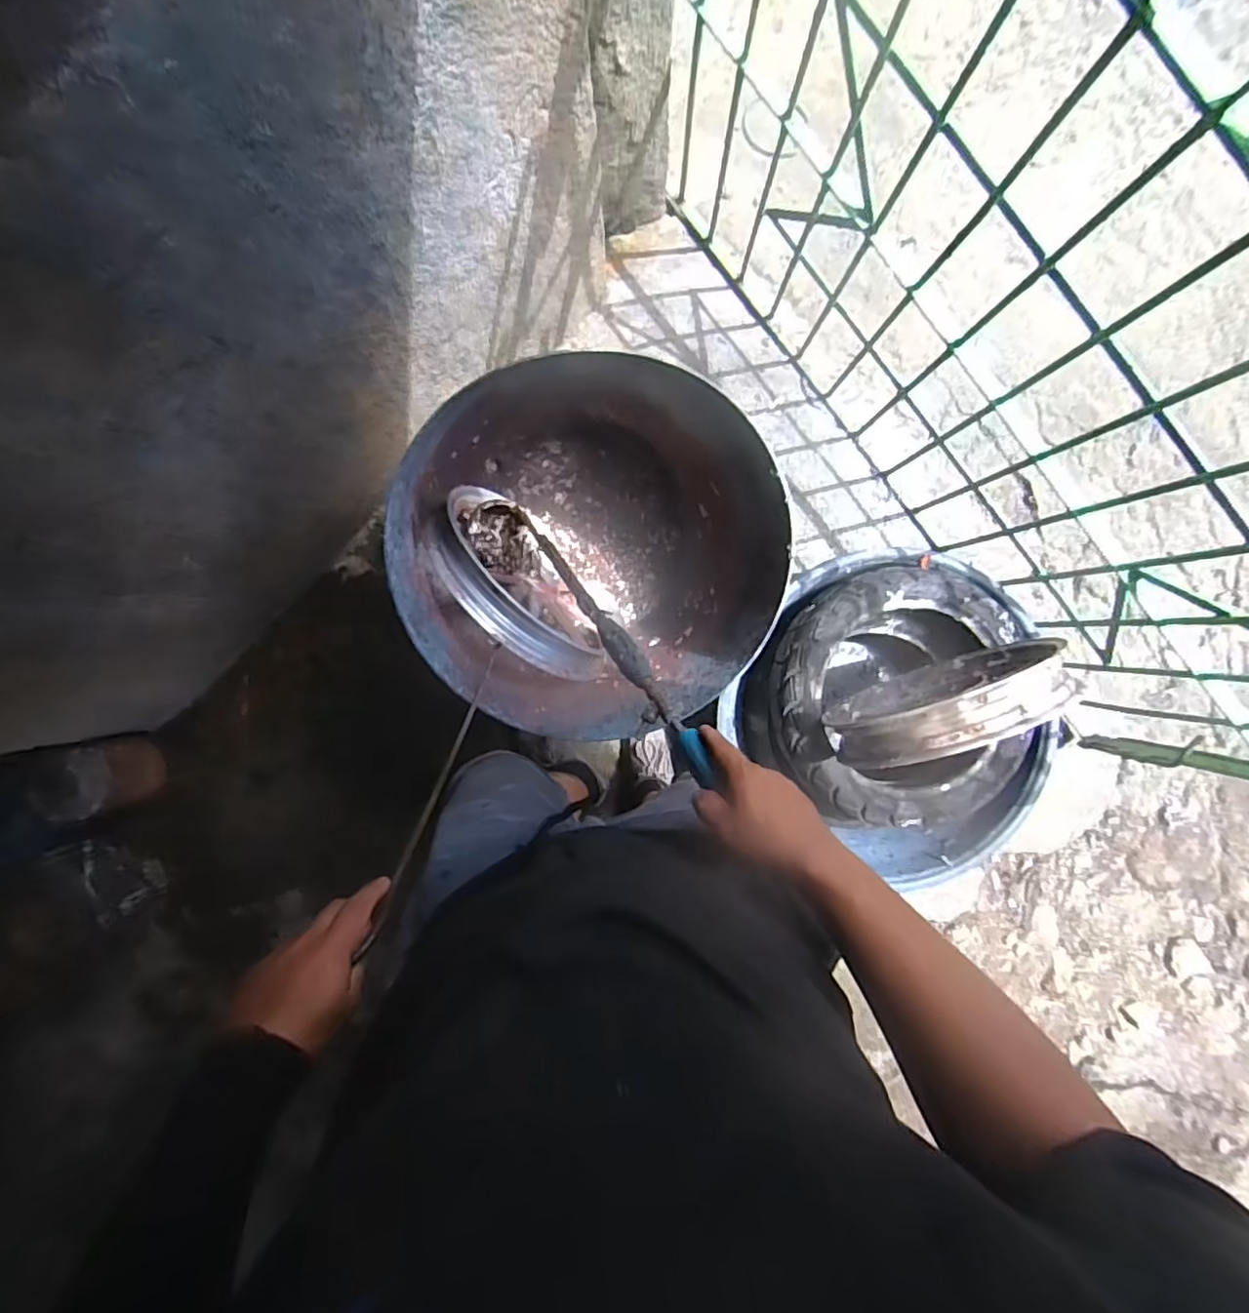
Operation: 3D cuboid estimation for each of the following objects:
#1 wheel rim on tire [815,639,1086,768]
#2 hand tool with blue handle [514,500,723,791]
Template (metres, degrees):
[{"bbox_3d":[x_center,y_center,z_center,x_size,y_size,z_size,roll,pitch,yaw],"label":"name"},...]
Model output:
[{"bbox_3d":[0.517,0.065,1.059,0.363,0.359,0.081,-27,90,2],"label":"wheel rim on tire"},{"bbox_3d":[-0.028,-0.039,0.741,0.033,0.022,0.515,-38,47,3],"label":"hand tool with blue handle"}]

